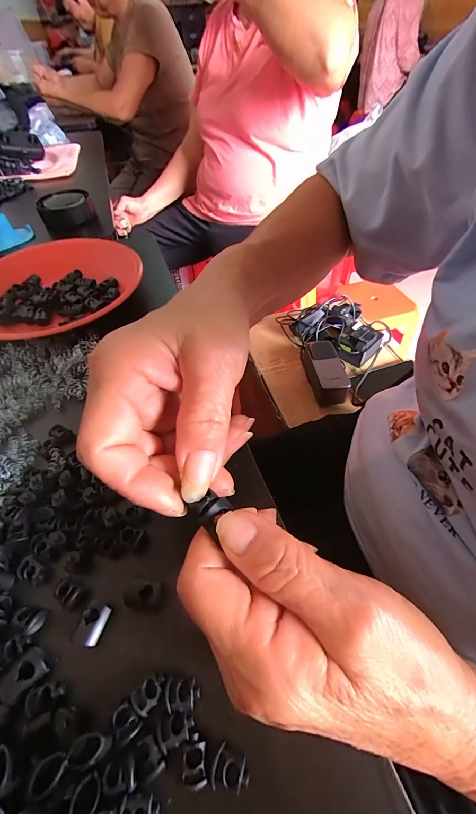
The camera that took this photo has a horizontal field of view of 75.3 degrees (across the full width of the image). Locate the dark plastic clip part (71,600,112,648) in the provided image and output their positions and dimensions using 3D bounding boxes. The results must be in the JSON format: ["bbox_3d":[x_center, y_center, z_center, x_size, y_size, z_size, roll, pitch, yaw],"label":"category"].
[{"bbox_3d":[-0.076,0.114,0.163,0.013,0.012,0.019,15,54,14],"label":"dark plastic clip part"}]

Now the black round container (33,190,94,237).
[{"bbox_3d":[-0.280,-0.323,0.504,0.079,0.036,0.086,-23,54,-15],"label":"black round container"}]

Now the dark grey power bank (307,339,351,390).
[{"bbox_3d":[0.168,-0.084,0.581,0.052,0.009,0.127,-5,52,-2],"label":"dark grey power bank"}]

